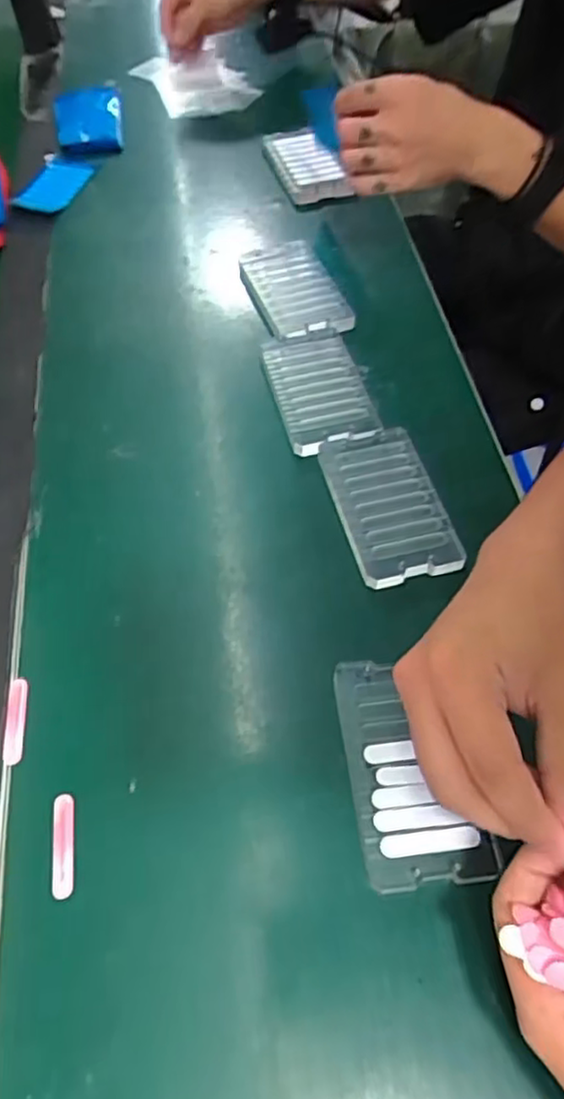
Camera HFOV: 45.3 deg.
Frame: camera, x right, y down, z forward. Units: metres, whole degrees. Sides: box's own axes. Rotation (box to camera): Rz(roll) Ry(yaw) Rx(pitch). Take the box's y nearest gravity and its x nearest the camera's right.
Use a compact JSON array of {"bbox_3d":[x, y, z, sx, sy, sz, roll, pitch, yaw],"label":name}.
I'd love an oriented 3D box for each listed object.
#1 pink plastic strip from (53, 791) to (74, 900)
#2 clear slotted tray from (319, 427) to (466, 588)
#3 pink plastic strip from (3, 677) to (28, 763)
[{"bbox_3d":[-0.117,0.156,0.359,0.011,0.004,0.052,-9,58,-3],"label":"pink plastic strip"},{"bbox_3d":[0.073,-0.033,0.472,0.069,0.011,0.127,-13,59,-6],"label":"clear slotted tray"},{"bbox_3d":[-0.157,0.100,0.397,0.012,0.004,0.050,-6,58,-2],"label":"pink plastic strip"}]

